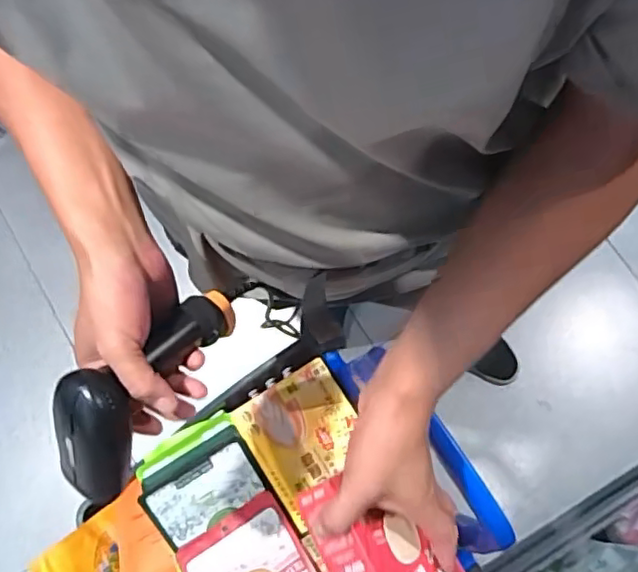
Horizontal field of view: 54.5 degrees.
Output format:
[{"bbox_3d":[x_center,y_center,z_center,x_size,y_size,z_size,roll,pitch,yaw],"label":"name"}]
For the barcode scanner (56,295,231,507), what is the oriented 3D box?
[{"bbox_3d":[-0.127,0.066,0.452,0.064,0.068,0.168,36,65,11],"label":"barcode scanner"}]

